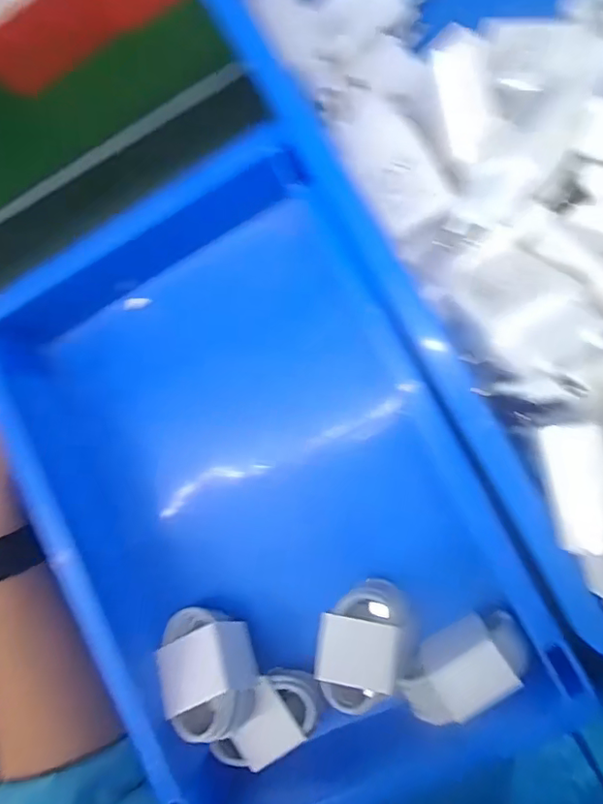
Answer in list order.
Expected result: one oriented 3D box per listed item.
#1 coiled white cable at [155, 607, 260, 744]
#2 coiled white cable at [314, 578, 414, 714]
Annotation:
[{"bbox_3d":[-0.051,0.145,0.296,0.044,0.025,0.064,-30,58,13],"label":"coiled white cable"},{"bbox_3d":[0.033,0.130,0.290,0.046,0.018,0.064,9,89,9],"label":"coiled white cable"}]

